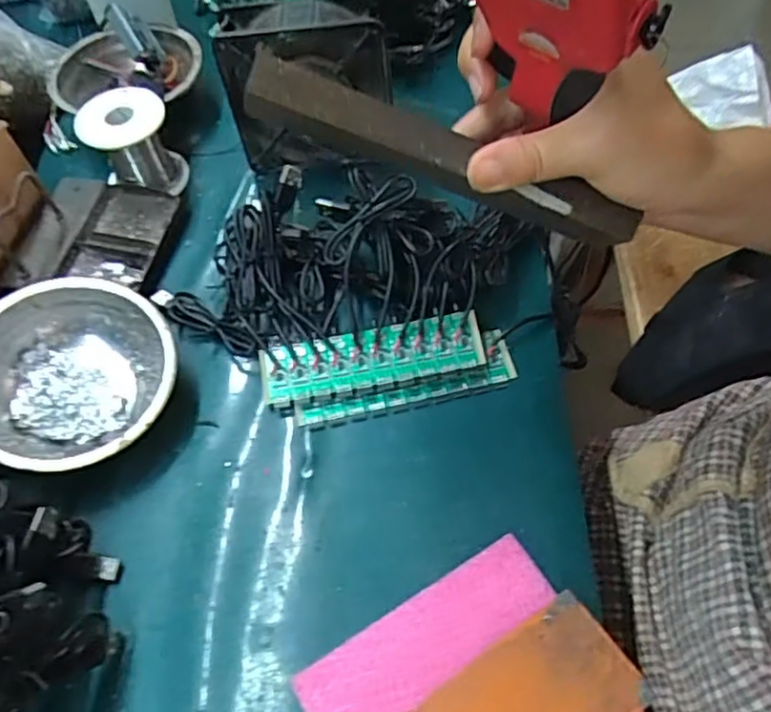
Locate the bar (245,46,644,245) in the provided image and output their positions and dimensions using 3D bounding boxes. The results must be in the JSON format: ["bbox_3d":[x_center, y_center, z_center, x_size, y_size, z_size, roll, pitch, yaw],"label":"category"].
[{"bbox_3d":[0.031,-0.088,0.305,0.187,0.019,0.020,18,55,-14],"label":"bar"}]

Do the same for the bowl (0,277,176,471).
[{"bbox_3d":[-0.195,0.016,0.427,0.125,0.055,0.118,-2,57,3],"label":"bowl"}]

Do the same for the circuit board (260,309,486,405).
[{"bbox_3d":[-0.010,0.001,0.439,0.141,0.005,0.040,-11,74,2],"label":"circuit board"}]

